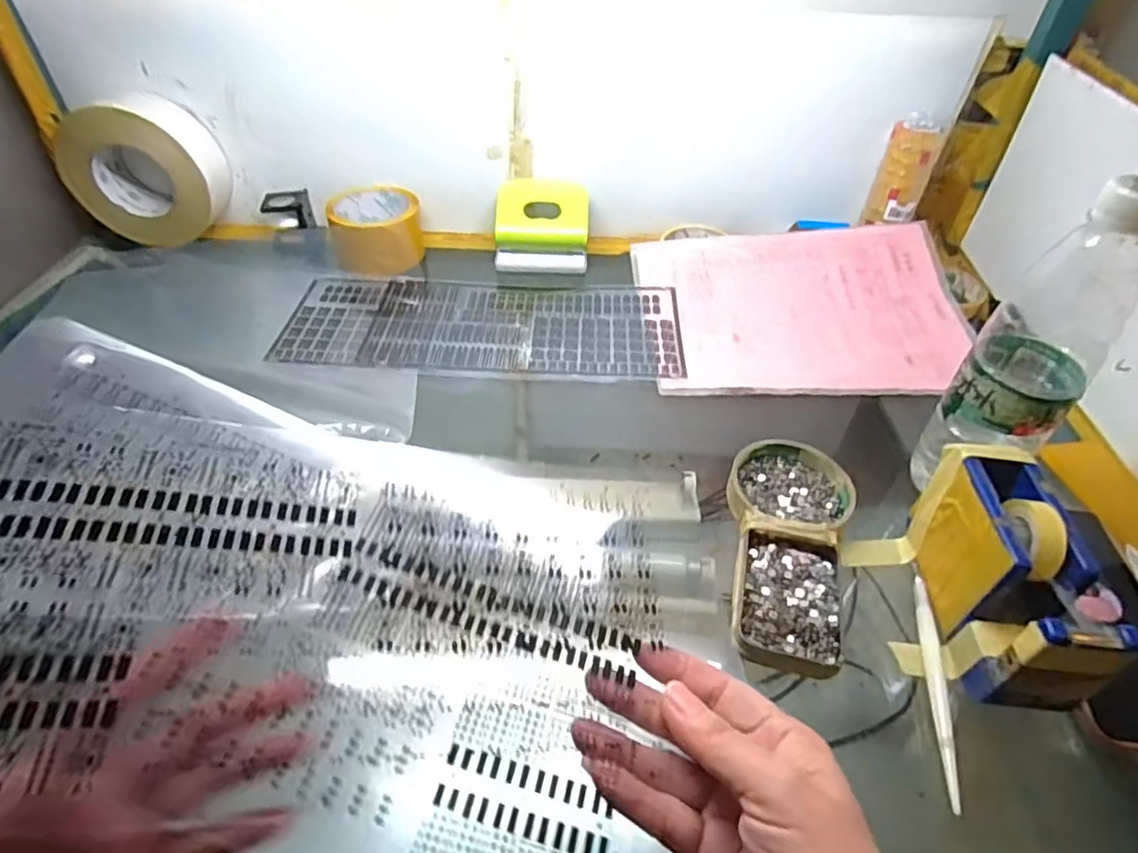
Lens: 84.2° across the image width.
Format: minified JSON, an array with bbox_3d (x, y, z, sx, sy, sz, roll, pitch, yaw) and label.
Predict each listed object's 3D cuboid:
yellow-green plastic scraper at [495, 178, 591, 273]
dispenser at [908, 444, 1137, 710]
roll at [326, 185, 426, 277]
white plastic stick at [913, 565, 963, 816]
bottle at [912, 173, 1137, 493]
[{"bbox_3d":[-0.028,-0.215,0.670,0.099,0.044,0.096,6,80,1],"label":"yellow-green plastic scraper"},{"bbox_3d":[0.247,0.081,0.356,0.049,0.073,0.132,3,43,0],"label":"dispenser"},{"bbox_3d":[-0.201,-0.203,0.659,0.088,0.057,0.107,-5,44,-8],"label":"roll"},{"bbox_3d":[0.209,0.139,0.355,0.013,0.008,0.143,10,44,8],"label":"white plastic stick"},{"bbox_3d":[0.290,-0.041,0.392,0.065,0.224,0.062,-33,54,-32],"label":"bottle"}]

